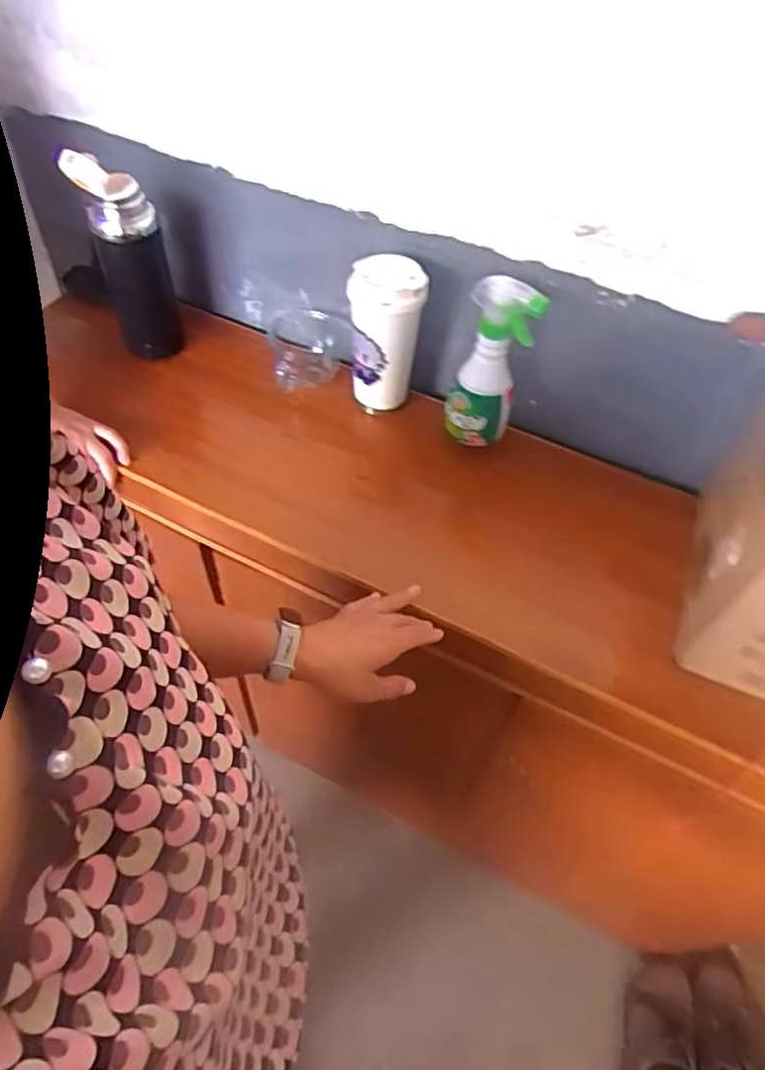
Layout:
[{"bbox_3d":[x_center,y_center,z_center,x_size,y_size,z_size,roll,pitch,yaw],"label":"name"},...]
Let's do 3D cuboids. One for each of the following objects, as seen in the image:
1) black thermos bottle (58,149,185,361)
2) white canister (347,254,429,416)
[{"bbox_3d":[-0.318,-0.344,0.818,0.090,0.244,0.081,-13,50,-15],"label":"black thermos bottle"},{"bbox_3d":[0.001,-0.241,0.799,0.086,0.193,0.076,1,48,-3],"label":"white canister"}]

